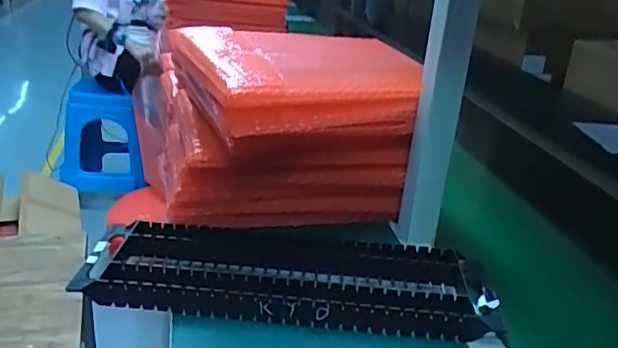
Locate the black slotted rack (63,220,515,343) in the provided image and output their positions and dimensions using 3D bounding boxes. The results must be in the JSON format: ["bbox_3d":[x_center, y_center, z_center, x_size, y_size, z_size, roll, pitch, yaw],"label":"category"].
[{"bbox_3d":[-0.023,0.116,0.677,0.463,0.036,0.157,6,23,1],"label":"black slotted rack"}]

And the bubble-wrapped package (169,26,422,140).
[{"bbox_3d":[-0.034,-0.133,0.802,0.265,0.079,0.292,-6,25,-24],"label":"bubble-wrapped package"}]

